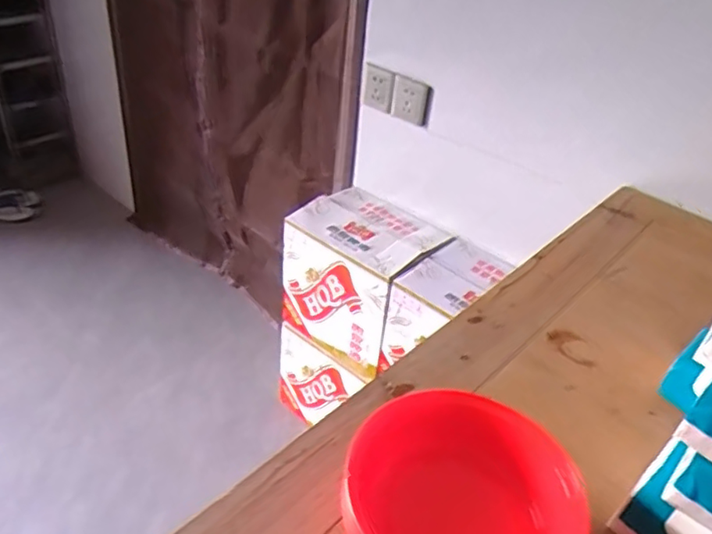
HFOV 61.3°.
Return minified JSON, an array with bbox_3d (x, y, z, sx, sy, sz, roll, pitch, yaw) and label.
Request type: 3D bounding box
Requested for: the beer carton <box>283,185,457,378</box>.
[{"bbox_3d":[0.012,0.019,1.393,0.303,0.288,0.232,30,42,28],"label":"beer carton"}]

